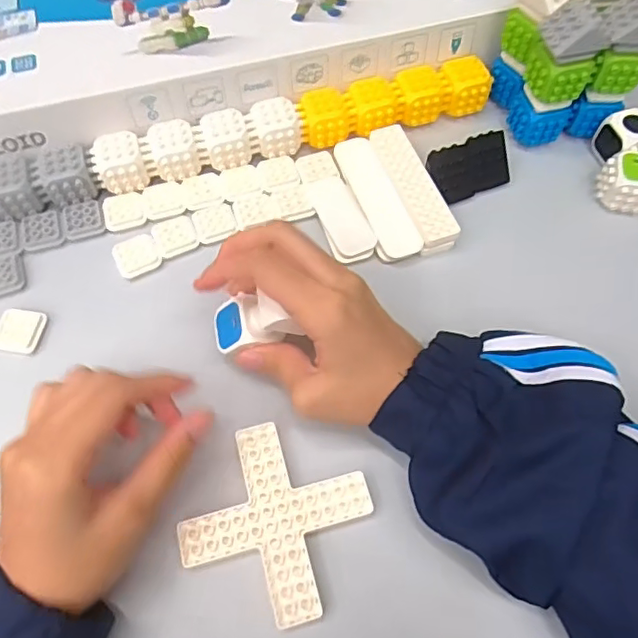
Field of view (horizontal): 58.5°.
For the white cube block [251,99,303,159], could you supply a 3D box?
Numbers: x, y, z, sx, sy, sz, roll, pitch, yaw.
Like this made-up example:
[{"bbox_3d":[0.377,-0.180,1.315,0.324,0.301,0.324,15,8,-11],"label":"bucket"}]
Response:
[{"bbox_3d":[-0.030,-0.138,0.411,0.033,0.028,0.029,-14,64,-8],"label":"white cube block"}]

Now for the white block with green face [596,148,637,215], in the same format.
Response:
[{"bbox_3d":[0.213,-0.096,0.392,0.035,0.027,0.037,8,63,3],"label":"white block with green face"}]

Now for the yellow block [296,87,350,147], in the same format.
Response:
[{"bbox_3d":[0.003,-0.147,0.416,0.036,0.028,0.030,-5,63,-3],"label":"yellow block"}]

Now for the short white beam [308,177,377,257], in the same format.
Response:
[{"bbox_3d":[0.015,-0.072,0.391,0.027,0.004,0.067,-20,65,-11],"label":"short white beam"}]

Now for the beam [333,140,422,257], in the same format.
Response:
[{"bbox_3d":[0.039,-0.088,0.398,0.028,0.008,0.104,-18,64,-10],"label":"beam"}]

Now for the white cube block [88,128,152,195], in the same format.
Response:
[{"bbox_3d":[-0.139,-0.109,0.395,0.033,0.028,0.034,-25,66,-13],"label":"white cube block"}]

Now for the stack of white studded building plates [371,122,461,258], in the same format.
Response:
[{"bbox_3d":[0.065,-0.094,0.404,0.025,0.019,0.105,-17,64,-9],"label":"stack of white studded building plates"}]

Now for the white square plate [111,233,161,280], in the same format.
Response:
[{"bbox_3d":[-0.121,-0.043,0.379,0.028,0.005,0.030,-24,66,-13],"label":"white square plate"}]

